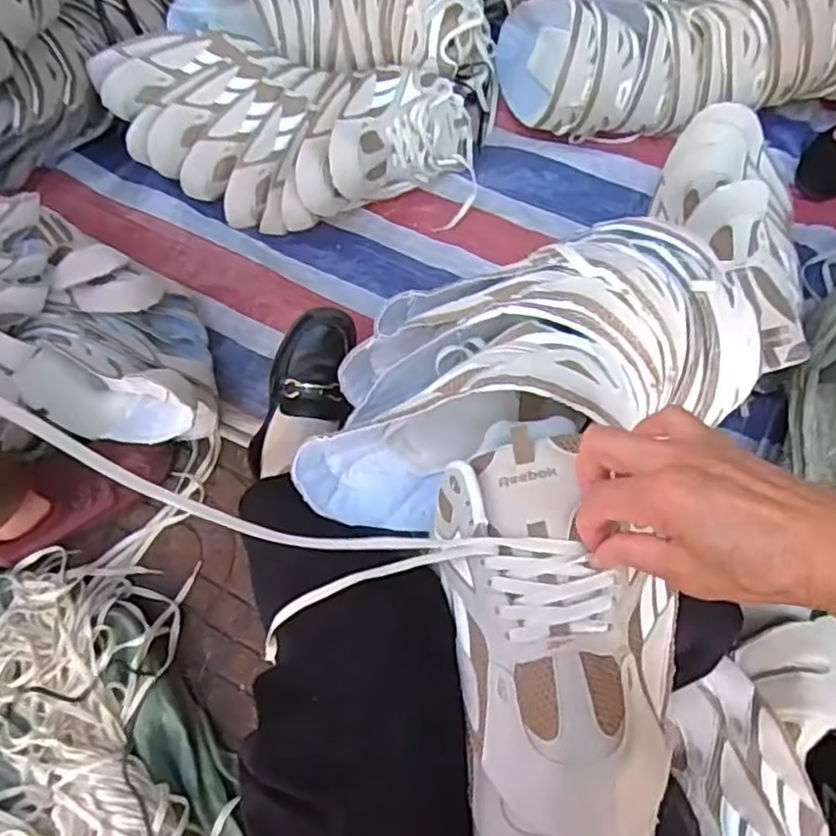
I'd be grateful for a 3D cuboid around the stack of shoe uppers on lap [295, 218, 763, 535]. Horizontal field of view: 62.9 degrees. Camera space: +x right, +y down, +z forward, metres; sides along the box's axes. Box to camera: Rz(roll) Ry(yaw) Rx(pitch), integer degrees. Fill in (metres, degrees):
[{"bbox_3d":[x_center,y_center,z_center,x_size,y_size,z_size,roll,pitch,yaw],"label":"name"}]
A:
[{"bbox_3d":[0.073,-0.043,0.514,0.364,0.169,0.178,-23,68,7],"label":"stack of shoe uppers on lap"}]

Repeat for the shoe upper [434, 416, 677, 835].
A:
[{"bbox_3d":[0.081,0.131,0.369,0.119,0.072,0.264,-5,68,0],"label":"shoe upper"}]

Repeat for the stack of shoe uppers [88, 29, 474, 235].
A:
[{"bbox_3d":[-0.176,-0.374,0.915,0.487,0.136,0.198,6,68,4],"label":"stack of shoe uppers"}]

